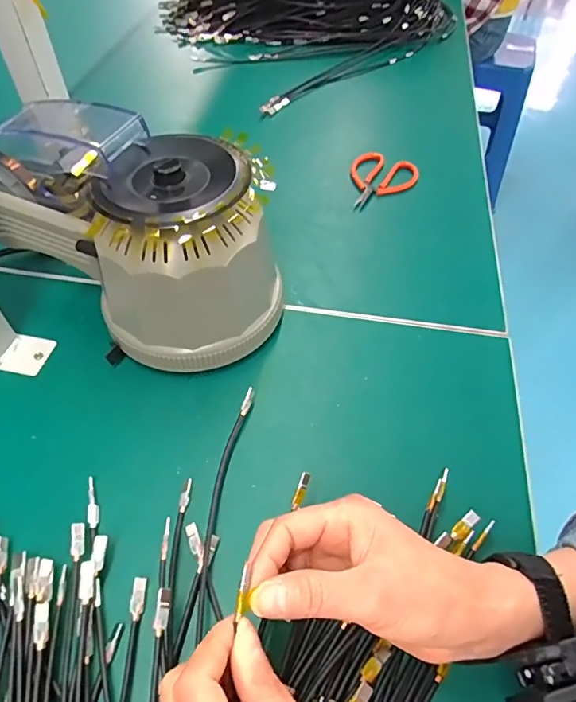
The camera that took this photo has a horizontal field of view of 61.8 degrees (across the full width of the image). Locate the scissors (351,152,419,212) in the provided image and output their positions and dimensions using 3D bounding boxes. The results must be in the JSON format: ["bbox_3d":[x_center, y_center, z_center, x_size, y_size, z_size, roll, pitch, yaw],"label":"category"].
[{"bbox_3d":[0.109,-0.204,0.588,0.078,0.016,0.112,25,56,17],"label":"scissors"}]

